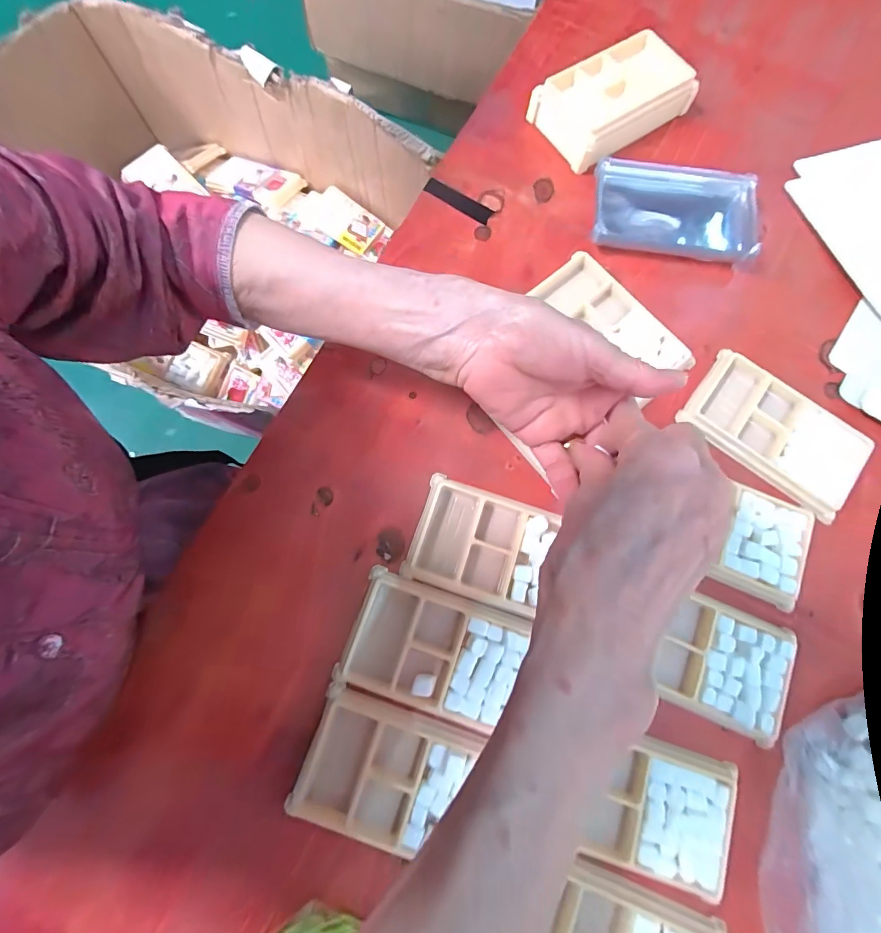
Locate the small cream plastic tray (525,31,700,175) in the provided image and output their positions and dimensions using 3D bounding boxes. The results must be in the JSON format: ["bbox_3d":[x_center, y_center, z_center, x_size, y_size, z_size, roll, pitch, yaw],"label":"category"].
[{"bbox_3d":[0.164,-0.343,0.394,0.136,0.034,0.081,-33,78,-8],"label":"small cream plastic tray"}]

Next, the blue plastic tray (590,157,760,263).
[{"bbox_3d":[0.209,-0.227,0.374,0.145,0.030,0.080,7,76,2],"label":"blue plastic tray"}]

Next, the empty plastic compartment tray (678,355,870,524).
[{"bbox_3d":[0.264,-0.025,0.336,0.131,0.014,0.078,37,79,9],"label":"empty plastic compartment tray"}]

